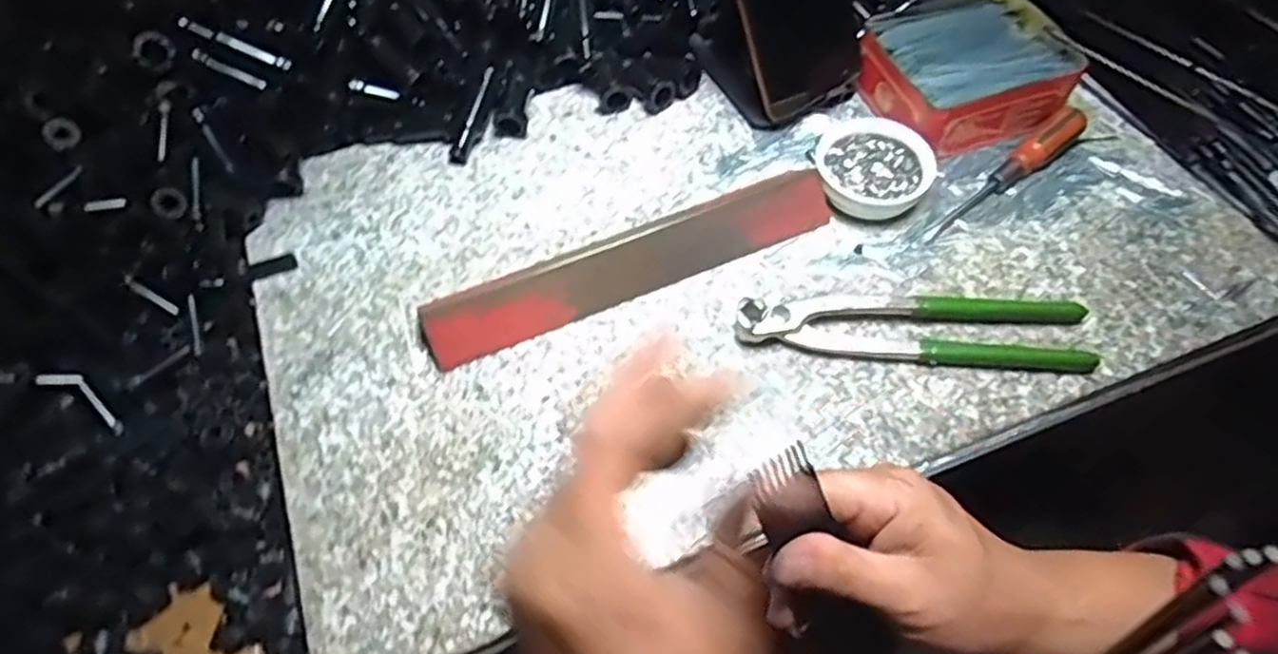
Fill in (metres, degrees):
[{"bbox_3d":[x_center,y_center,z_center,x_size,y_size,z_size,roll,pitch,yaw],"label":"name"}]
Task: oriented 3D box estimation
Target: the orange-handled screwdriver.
[{"bbox_3d":[0.238,-0.099,0.484,0.135,0.029,0.022,-37,64,-19],"label":"orange-handled screwdriver"}]

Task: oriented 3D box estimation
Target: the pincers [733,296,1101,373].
[{"bbox_3d":[0.157,-0.003,0.432,0.198,0.015,0.048,3,59,4],"label":"pincers"}]

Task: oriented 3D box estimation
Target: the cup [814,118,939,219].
[{"bbox_3d":[0.150,-0.102,0.489,0.074,0.026,0.066,30,64,18],"label":"cup"}]

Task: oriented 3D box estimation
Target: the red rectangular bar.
[{"bbox_3d":[-0.001,-0.039,0.454,0.259,0.027,0.030,-23,61,-12],"label":"red rectangular bar"}]

